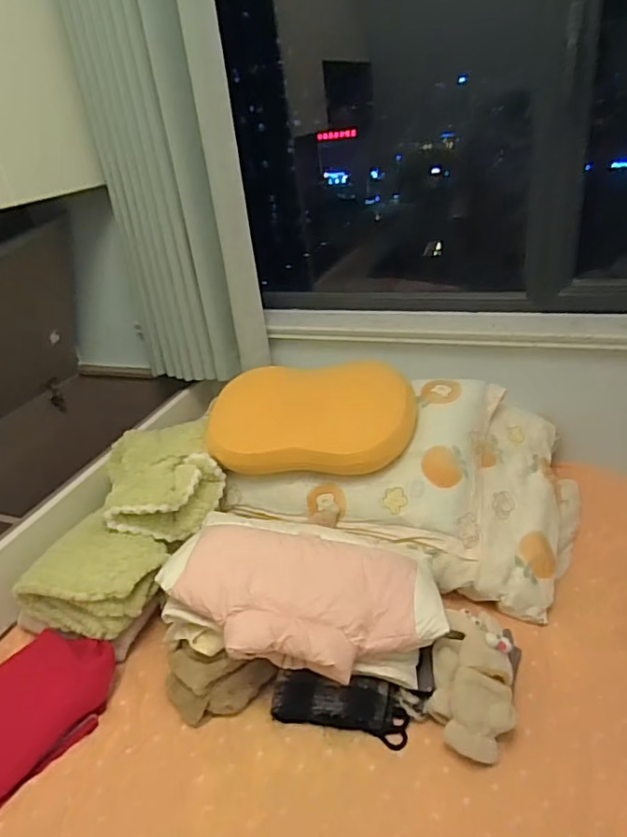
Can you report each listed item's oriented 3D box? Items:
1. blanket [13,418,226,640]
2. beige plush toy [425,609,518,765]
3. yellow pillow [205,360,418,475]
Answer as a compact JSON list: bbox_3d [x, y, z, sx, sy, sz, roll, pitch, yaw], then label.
[{"bbox_3d":[-0.403,0.212,1.266,0.282,0.153,0.531,7,49,25],"label":"blanket"},{"bbox_3d":[0.280,0.452,1.008,0.141,0.111,0.257,3,31,17],"label":"beige plush toy"},{"bbox_3d":[-0.011,-0.004,1.349,0.494,0.277,0.091,-1,-14,11],"label":"yellow pillow"}]

